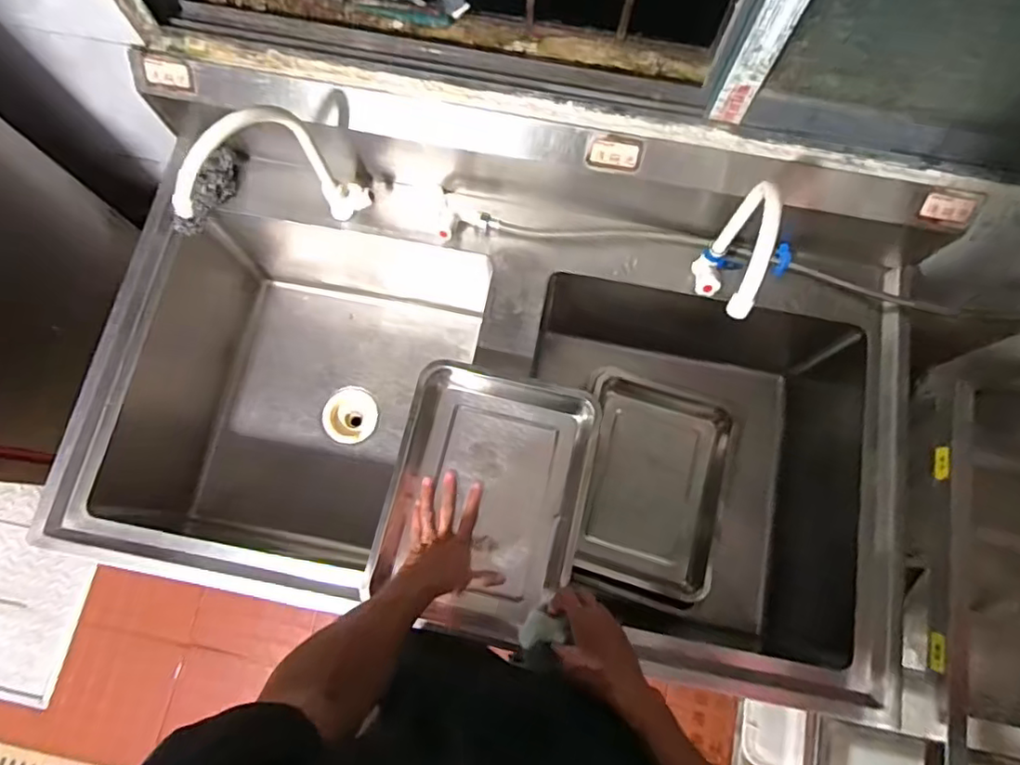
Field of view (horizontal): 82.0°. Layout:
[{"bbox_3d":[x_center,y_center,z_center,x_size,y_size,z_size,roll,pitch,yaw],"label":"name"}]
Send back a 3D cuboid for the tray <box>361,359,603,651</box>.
[{"bbox_3d":[-0.034,0.162,0.818,0.259,0.066,0.358,13,76,2],"label":"tray"}]

